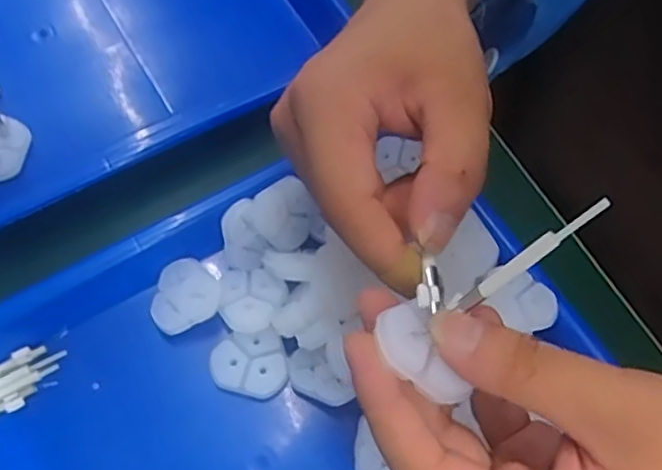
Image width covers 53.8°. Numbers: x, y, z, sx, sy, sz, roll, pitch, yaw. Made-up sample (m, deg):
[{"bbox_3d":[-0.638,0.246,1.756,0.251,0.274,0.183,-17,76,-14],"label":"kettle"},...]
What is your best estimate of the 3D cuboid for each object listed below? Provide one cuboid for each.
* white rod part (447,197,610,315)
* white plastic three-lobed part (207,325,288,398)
[{"bbox_3d":[0.060,0.007,0.199,0.055,0.004,0.006,-41,64,29],"label":"white rod part"},{"bbox_3d":[-0.040,0.063,0.318,0.036,0.011,0.030,-2,66,-4],"label":"white plastic three-lobed part"}]

